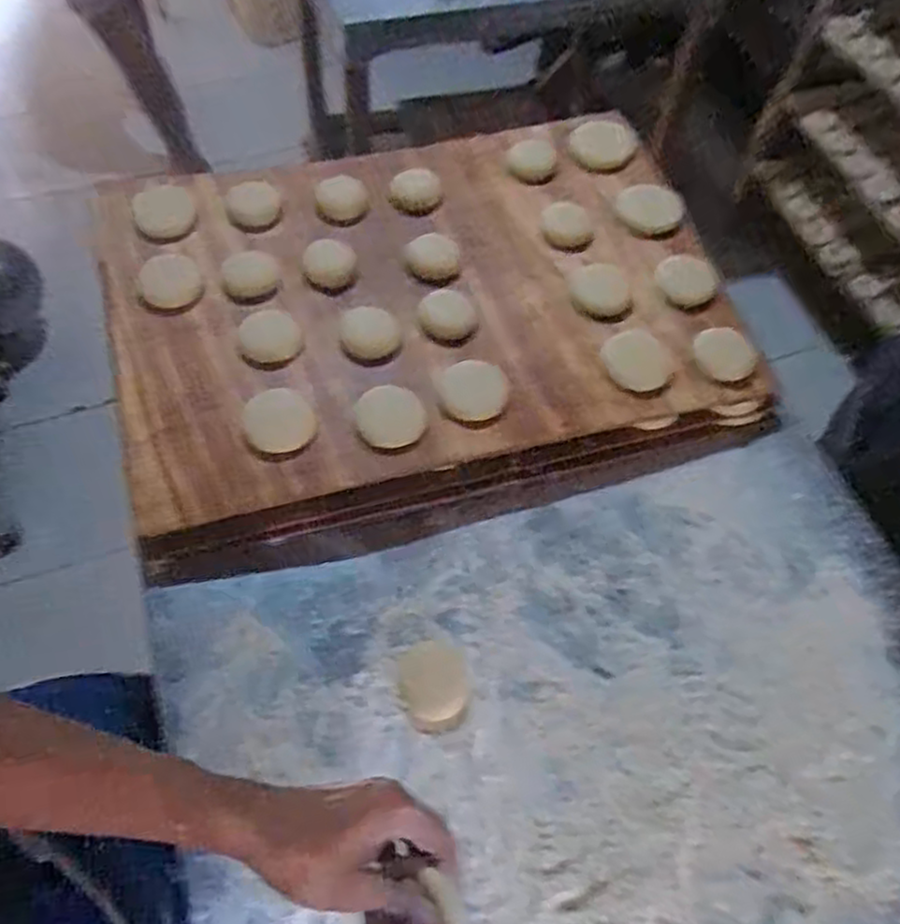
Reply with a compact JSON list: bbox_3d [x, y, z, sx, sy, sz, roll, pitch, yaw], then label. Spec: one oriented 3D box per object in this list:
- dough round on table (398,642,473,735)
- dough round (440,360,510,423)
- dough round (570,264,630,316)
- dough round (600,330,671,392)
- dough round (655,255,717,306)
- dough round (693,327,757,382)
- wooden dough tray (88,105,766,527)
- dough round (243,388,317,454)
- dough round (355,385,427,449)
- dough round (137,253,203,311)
[{"bbox_3d":[-0.011,0.176,0.583,0.052,0.007,0.069,-13,61,-11],"label":"dough round on table"},{"bbox_3d":[0.023,-0.066,0.676,0.059,0.007,0.062,1,59,-2],"label":"dough round"},{"bbox_3d":[0.150,-0.173,0.744,0.055,0.010,0.062,4,59,-1],"label":"dough round"},{"bbox_3d":[0.178,-0.097,0.706,0.057,0.010,0.068,-11,60,-9],"label":"dough round"},{"bbox_3d":[0.239,-0.185,0.750,0.058,0.019,0.051,20,60,9],"label":"dough round"},{"bbox_3d":[0.263,-0.103,0.712,0.058,0.008,0.062,1,59,-2],"label":"dough round"},{"bbox_3d":[-0.033,-0.178,0.748,0.597,0.033,0.431,-11,61,-9],"label":"wooden dough tray"},{"bbox_3d":[-0.152,-0.036,0.657,0.058,0.018,0.063,1,59,-2],"label":"dough round"},{"bbox_3d":[-0.052,-0.042,0.657,0.059,0.013,0.061,1,59,-2],"label":"dough round"},{"bbox_3d":[-0.285,-0.183,0.754,0.059,0.016,0.067,-19,62,-14],"label":"dough round"}]

